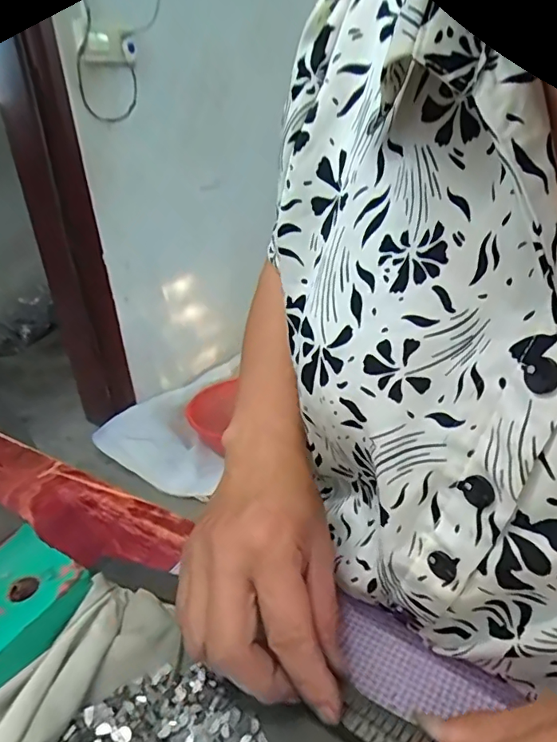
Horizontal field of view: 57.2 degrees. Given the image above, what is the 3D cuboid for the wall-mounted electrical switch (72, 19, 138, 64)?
[{"bbox_3d":[-0.429,-0.820,1.276,0.154,0.083,0.020,-26,36,-36],"label":"wall-mounted electrical switch"}]

